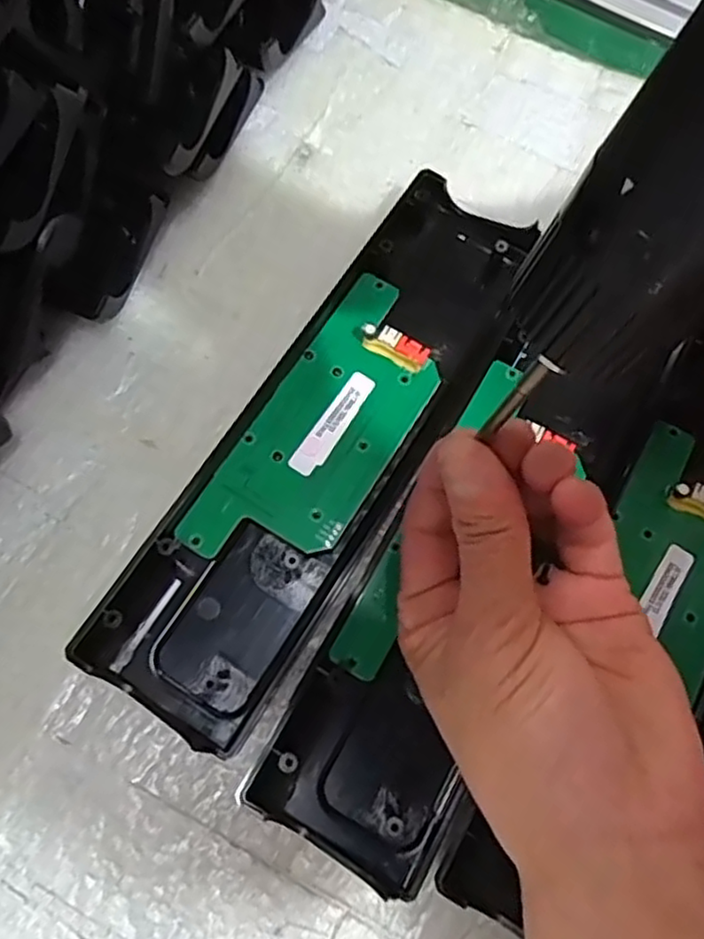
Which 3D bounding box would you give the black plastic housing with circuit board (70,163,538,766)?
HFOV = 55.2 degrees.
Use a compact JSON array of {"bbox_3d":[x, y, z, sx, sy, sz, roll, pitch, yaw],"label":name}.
[{"bbox_3d":[-0.009,-0.017,0.271,0.076,0.017,0.245,31,74,8],"label":"black plastic housing with circuit board"}]

